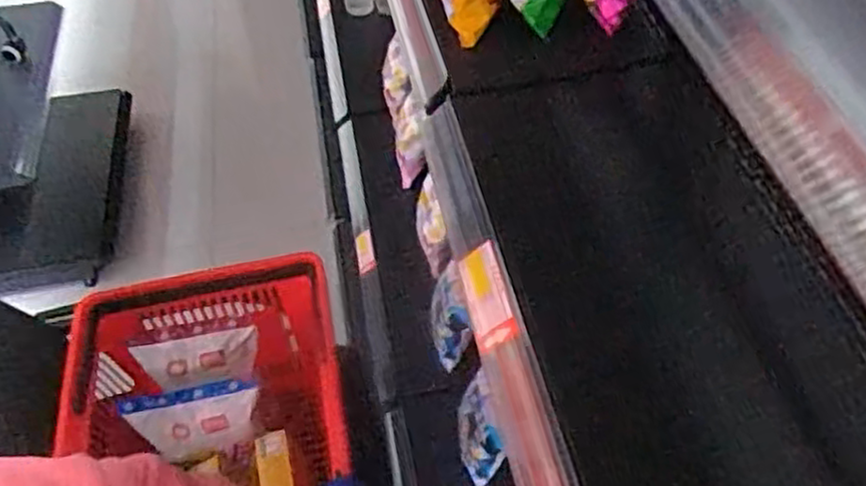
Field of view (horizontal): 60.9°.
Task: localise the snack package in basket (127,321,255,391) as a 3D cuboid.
[{"bbox_3d":[-0.313,0.152,0.982,0.155,0.079,0.032,-9,7,1],"label":"snack package in basket"}]

